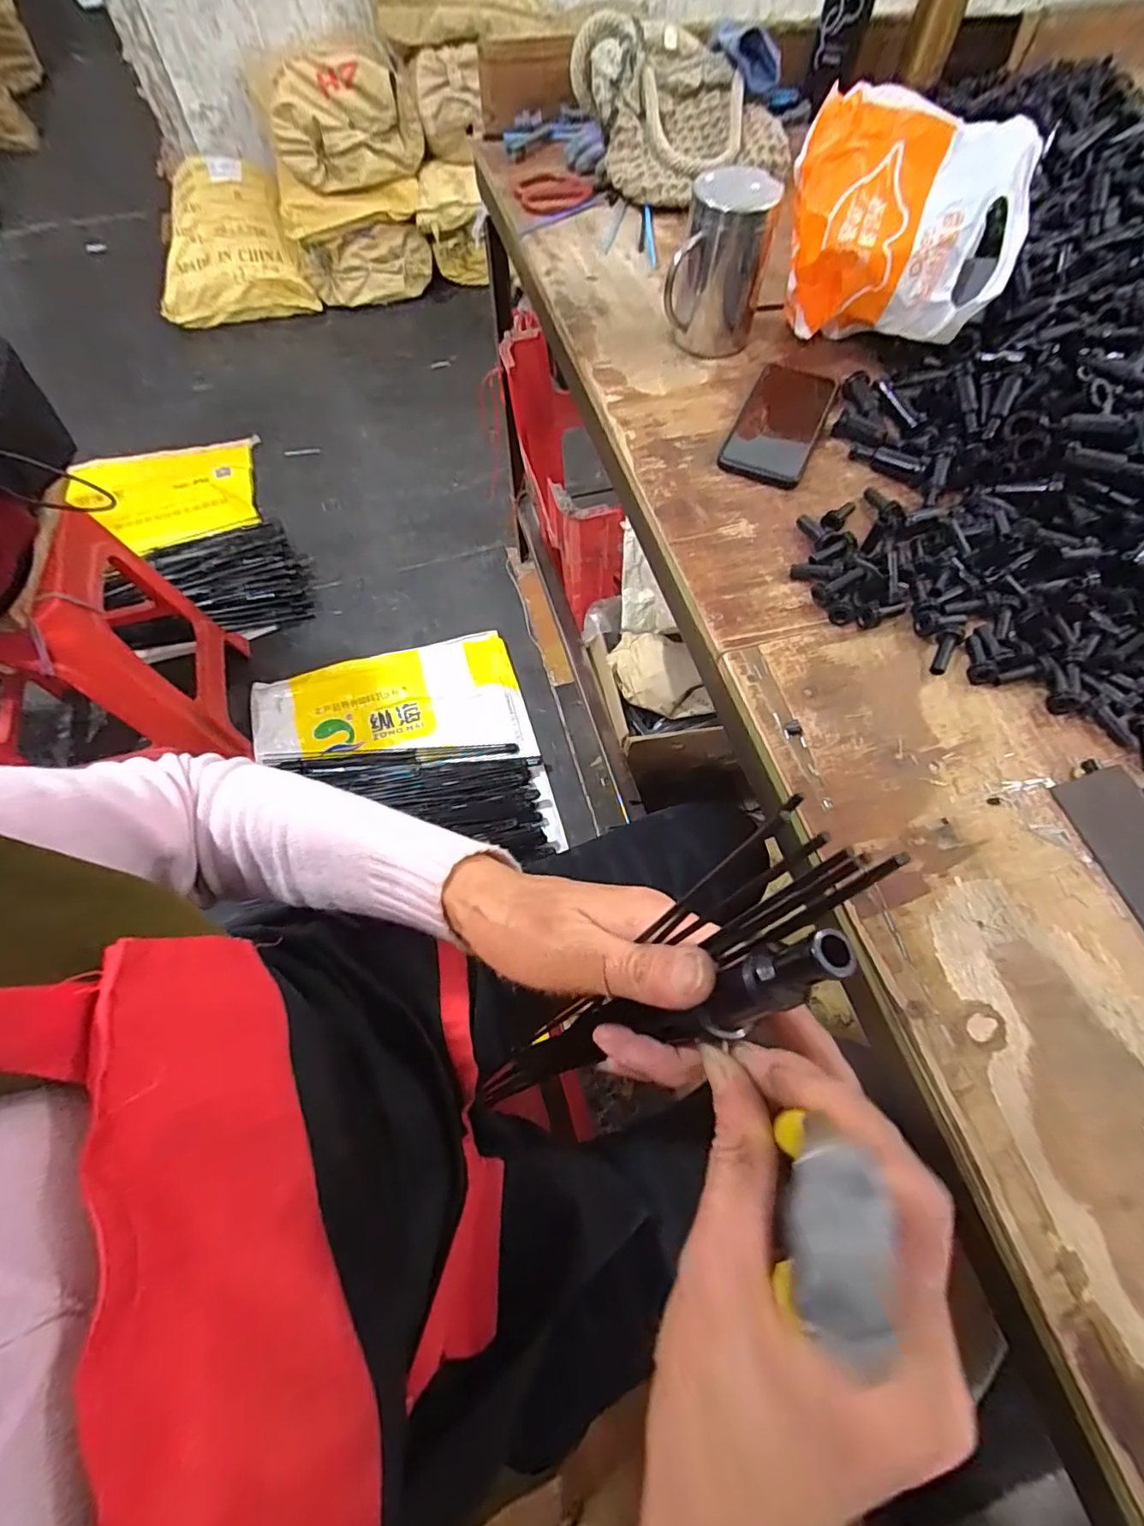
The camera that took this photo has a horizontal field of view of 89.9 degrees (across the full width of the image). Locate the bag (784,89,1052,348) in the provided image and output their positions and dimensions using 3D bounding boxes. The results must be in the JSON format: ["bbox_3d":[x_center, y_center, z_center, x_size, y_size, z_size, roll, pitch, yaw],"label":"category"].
[{"bbox_3d":[0.290,-0.474,0.518,0.195,0.137,0.112,15,66,6],"label":"bag"}]

